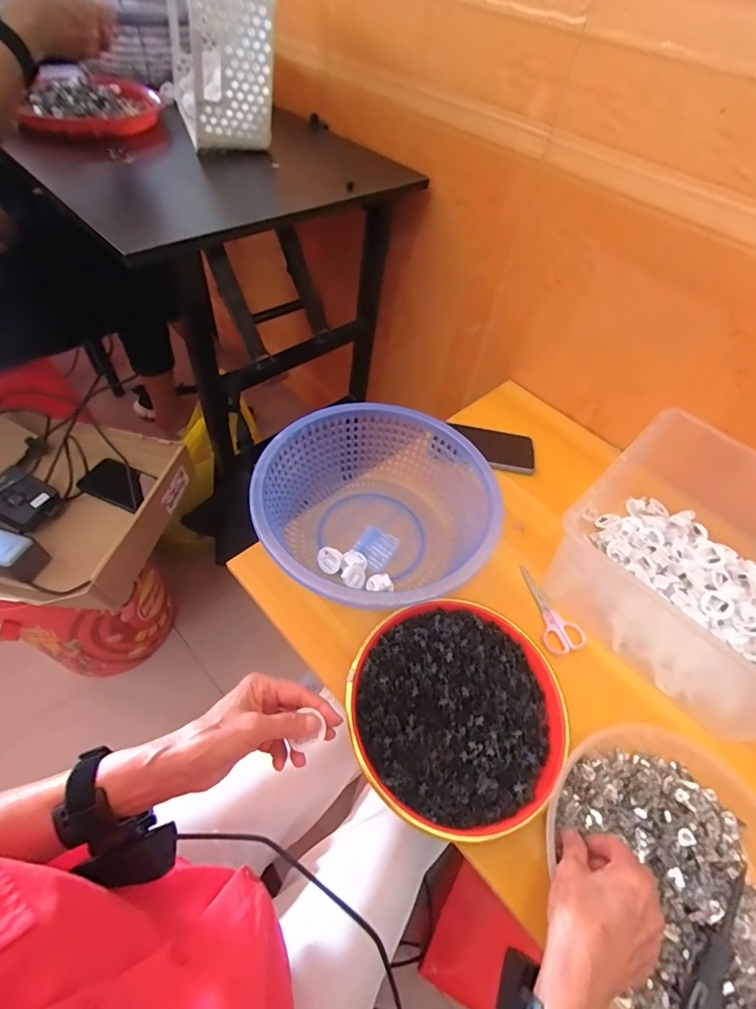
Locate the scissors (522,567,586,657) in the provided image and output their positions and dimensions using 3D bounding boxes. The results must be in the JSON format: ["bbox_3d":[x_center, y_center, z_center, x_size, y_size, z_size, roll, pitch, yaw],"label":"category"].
[{"bbox_3d":[0.211,0.125,0.546,0.047,0.007,0.115,-6,55,-10],"label":"scissors"}]

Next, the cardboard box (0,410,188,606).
[{"bbox_3d":[-0.506,0.002,0.692,0.328,0.107,0.308,11,54,3],"label":"cardboard box"}]

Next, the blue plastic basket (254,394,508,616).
[{"bbox_3d":[0.004,0.011,0.555,0.255,0.121,0.273,3,54,-4],"label":"blue plastic basket"}]

